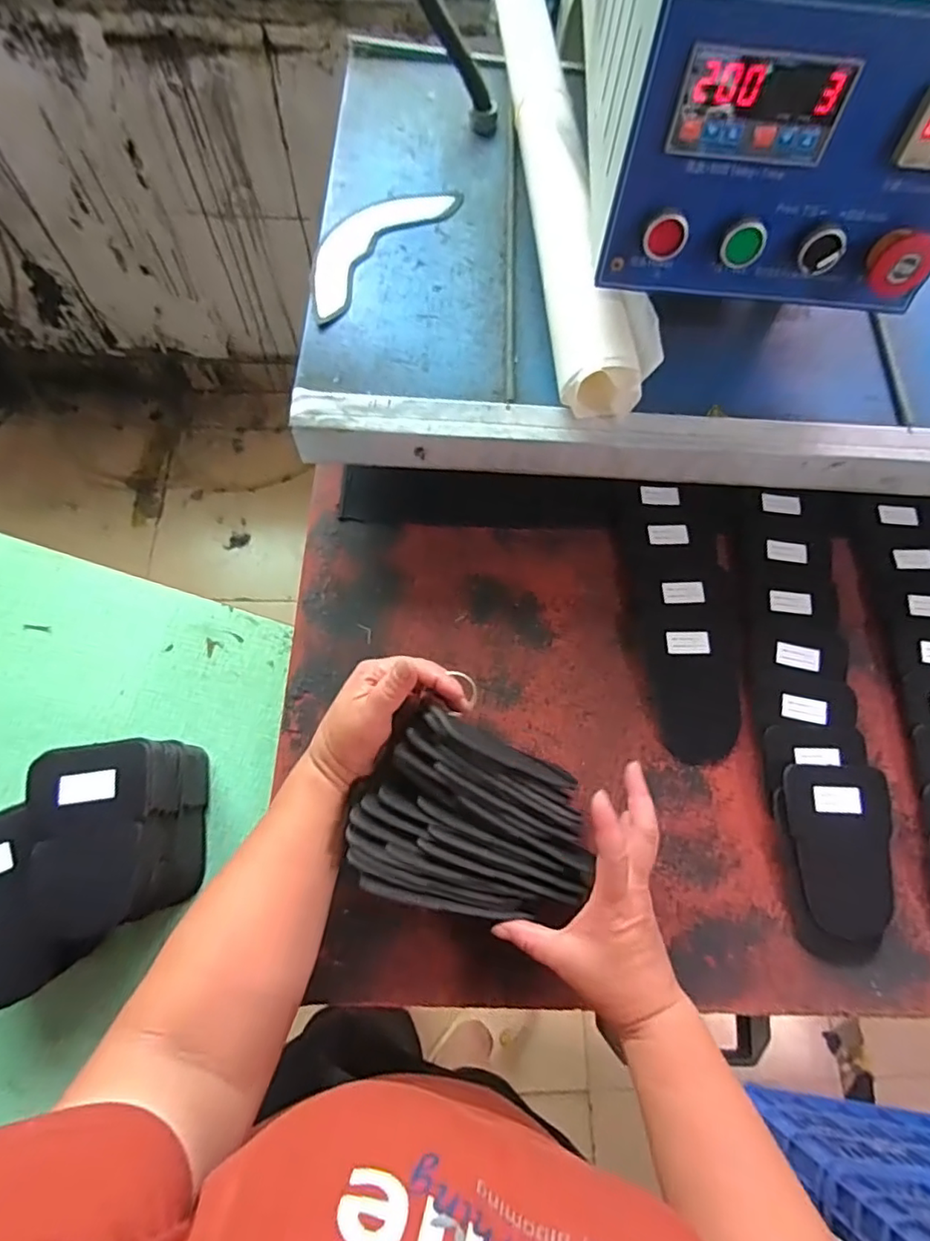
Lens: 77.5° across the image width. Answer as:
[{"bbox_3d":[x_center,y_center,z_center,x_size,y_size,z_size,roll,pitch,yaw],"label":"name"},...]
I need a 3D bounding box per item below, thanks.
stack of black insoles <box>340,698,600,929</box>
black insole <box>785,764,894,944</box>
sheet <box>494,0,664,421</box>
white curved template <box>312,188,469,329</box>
[{"bbox_3d":[0.008,0.148,0.425,0.168,0.063,0.127,23,72,6],"label":"stack of black insoles"},{"bbox_3d":[0.318,0.193,0.490,0.084,0.011,0.136,1,78,0],"label":"black insole"},{"bbox_3d":[0.091,-0.424,0.544,0.077,0.058,0.530,-5,71,-4],"label":"sheet"},{"bbox_3d":[-0.088,-0.354,0.538,0.071,0.005,0.197,36,73,9],"label":"white curved template"}]

